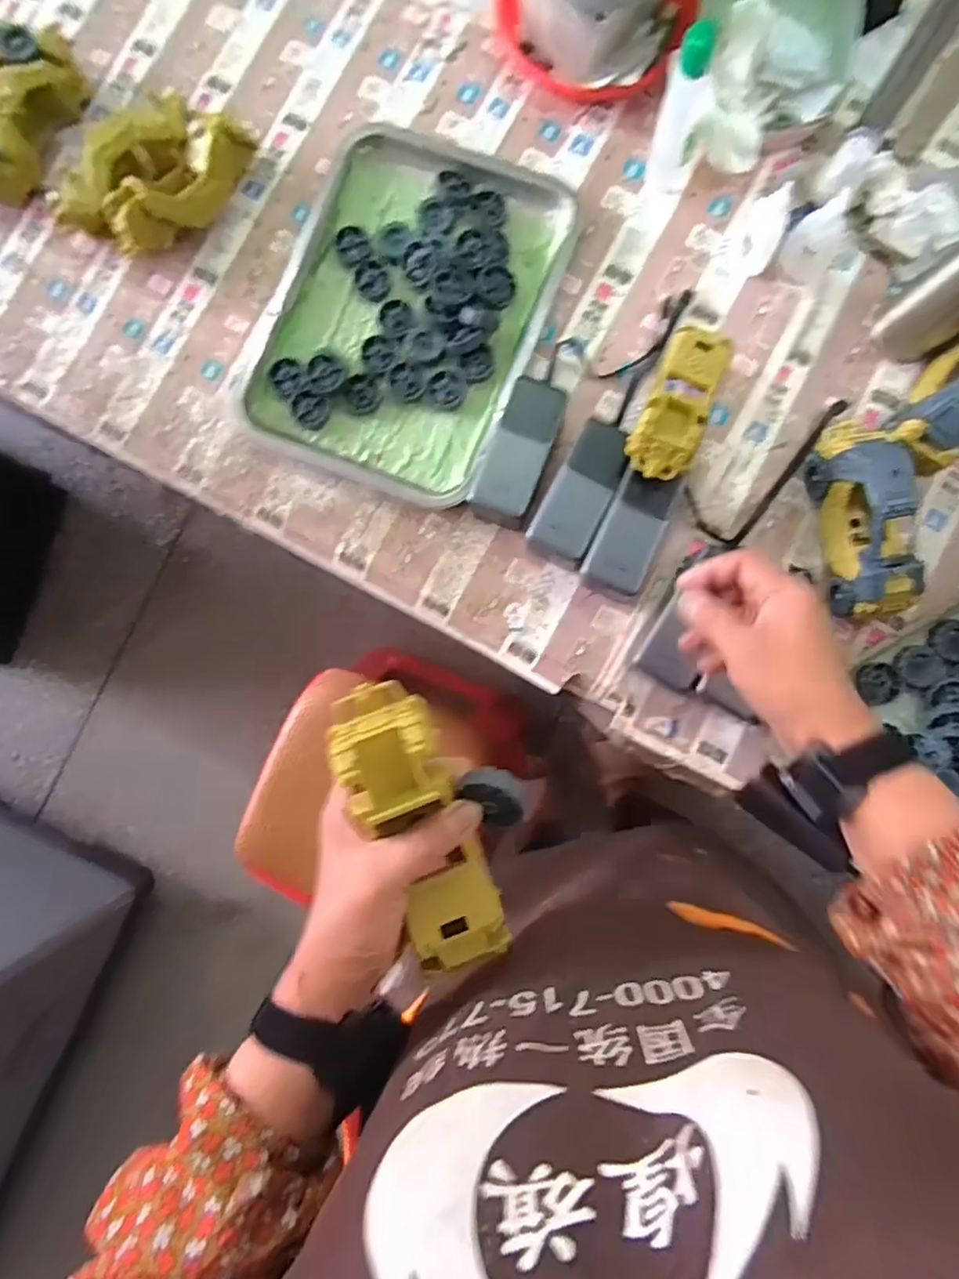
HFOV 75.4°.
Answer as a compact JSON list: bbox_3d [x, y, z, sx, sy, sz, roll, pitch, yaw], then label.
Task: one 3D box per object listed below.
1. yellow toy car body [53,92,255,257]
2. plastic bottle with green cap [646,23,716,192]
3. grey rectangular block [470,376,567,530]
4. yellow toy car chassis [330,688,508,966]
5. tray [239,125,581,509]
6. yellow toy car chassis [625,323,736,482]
[{"bbox_3d":[-0.329,-0.467,0.632,0.128,0.060,0.172,34,89,6],"label":"yellow toy car body"},{"bbox_3d":[0.181,-0.463,0.547,0.042,0.134,0.042,14,87,5],"label":"plastic bottle with green cap"},{"bbox_3d":[0.039,-0.171,0.580,0.053,0.048,0.127,21,88,4],"label":"grey rectangular block"},{"bbox_3d":[-0.031,0.105,0.335,0.051,0.030,0.166,-19,105,3],"label":"yellow toy car chassis"},{"bbox_3d":[-0.074,-0.325,0.618,0.265,0.029,0.352,20,88,5],"label":"tray"},{"bbox_3d":[0.178,-0.211,0.552,0.057,0.056,0.172,22,64,5],"label":"yellow toy car chassis"}]

